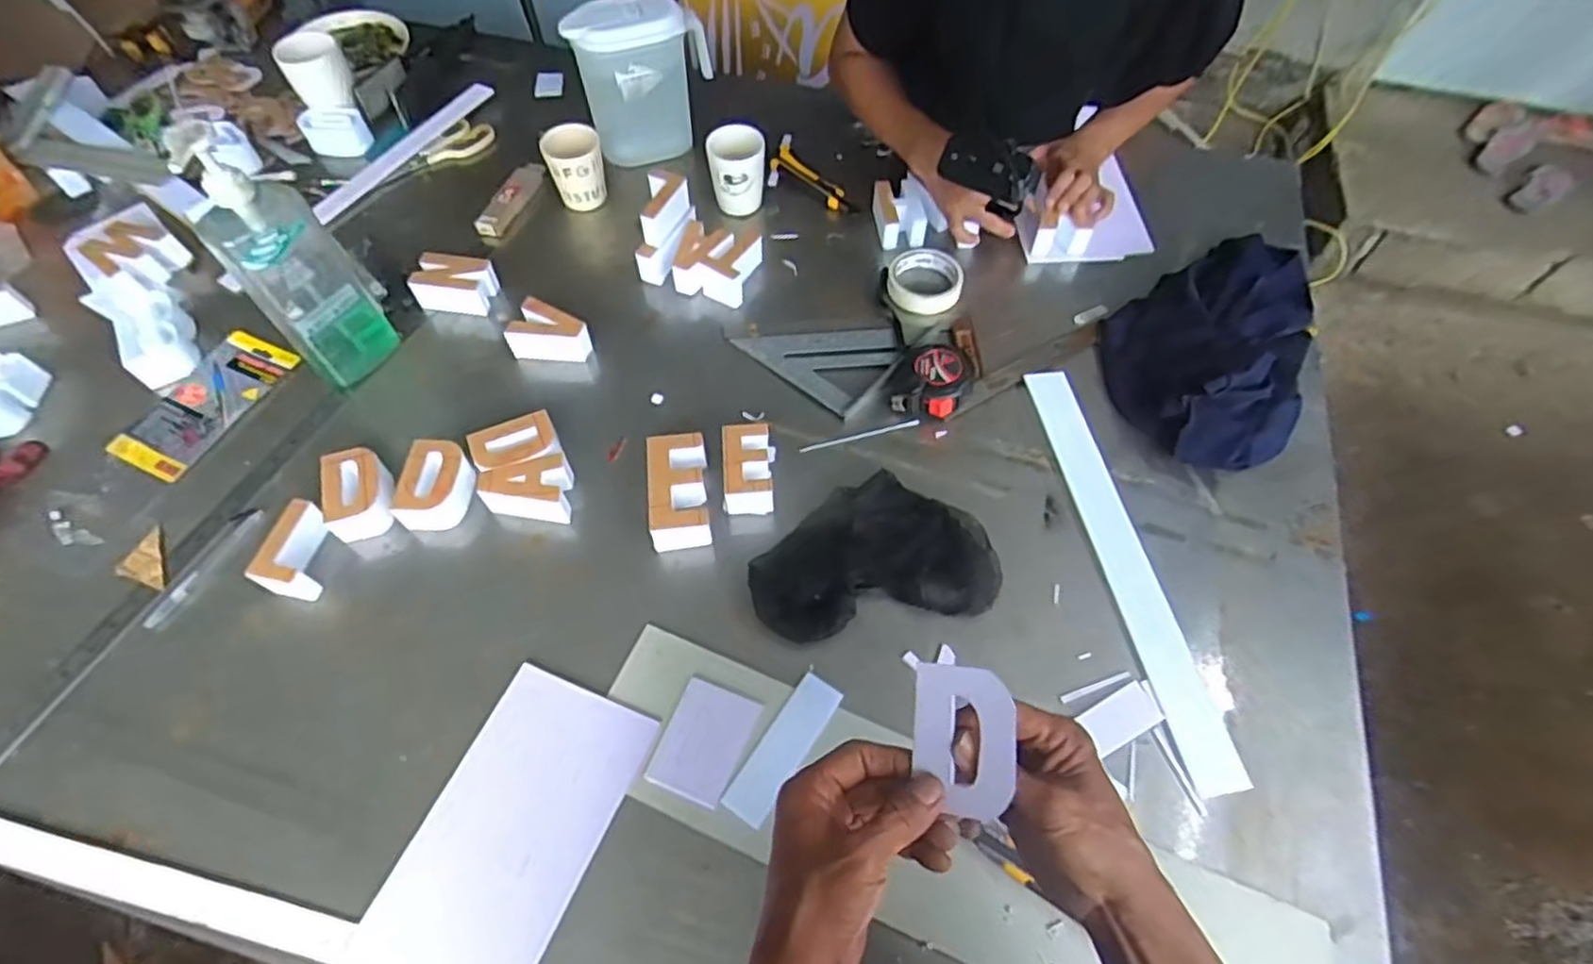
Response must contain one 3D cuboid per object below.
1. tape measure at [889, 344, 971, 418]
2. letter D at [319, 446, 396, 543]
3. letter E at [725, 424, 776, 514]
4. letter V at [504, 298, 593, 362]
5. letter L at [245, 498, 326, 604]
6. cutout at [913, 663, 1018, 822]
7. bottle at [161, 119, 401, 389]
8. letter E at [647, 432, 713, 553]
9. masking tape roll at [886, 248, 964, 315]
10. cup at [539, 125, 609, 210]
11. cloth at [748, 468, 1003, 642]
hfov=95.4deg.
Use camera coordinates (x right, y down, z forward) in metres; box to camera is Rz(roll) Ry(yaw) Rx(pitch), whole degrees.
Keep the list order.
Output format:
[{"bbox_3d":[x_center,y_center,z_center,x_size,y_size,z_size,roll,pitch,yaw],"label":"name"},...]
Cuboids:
[{"bbox_3d":[0.155,-0.111,0.823,0.075,0.045,0.091,26,61,14],"label":"tape measure"},{"bbox_3d":[-0.442,0.013,0.735,0.061,0.044,0.085,-16,61,-11],"label":"letter D"},{"bbox_3d":[-0.049,-0.013,0.754,0.051,0.045,0.090,-1,59,-2],"label":"letter E"},{"bbox_3d":[-0.291,-0.169,0.846,0.092,0.046,0.059,21,60,11],"label":"letter V"},{"bbox_3d":[-0.482,0.066,0.700,0.048,0.046,0.089,5,59,1],"label":"letter L"},{"bbox_3d":[0.092,0.143,0.401,0.055,0.005,0.079,1,86,25],"label":"cutout"},{"bbox_3d":[-0.510,-0.223,0.737,0.102,0.272,0.074,-32,65,-19],"label":"bottle"},{"bbox_3d":[-0.120,0.010,0.741,0.059,0.050,0.113,-5,59,-5],"label":"letter E"},{"bbox_3d":[0.163,-0.256,0.918,0.093,0.024,0.098,1,59,-1],"label":"masking tape roll"},{"bbox_3d":[-0.294,-0.420,0.970,0.072,0.086,0.068,1,59,-1],"label":"cup"},{"bbox_3d":[0.074,0.066,0.715,0.244,0.038,0.153,-9,59,-7],"label":"cloth"}]

